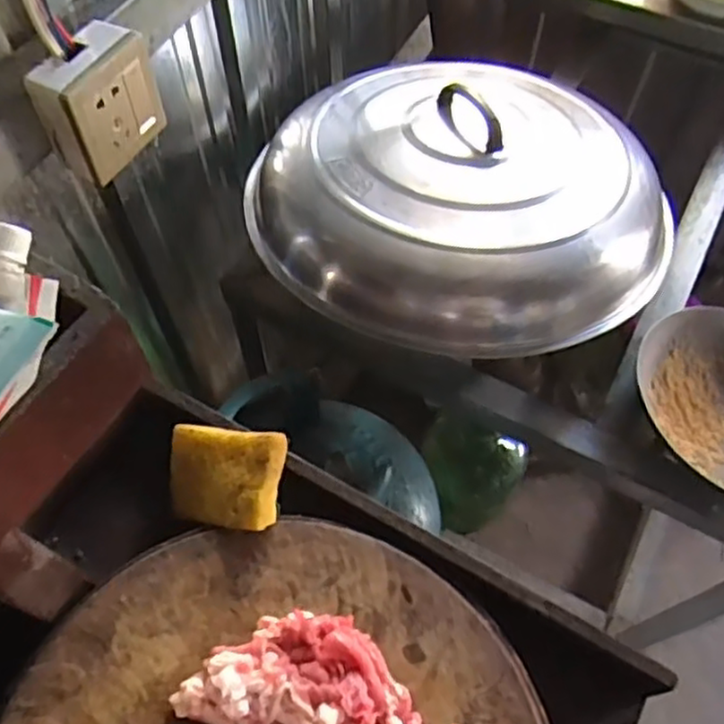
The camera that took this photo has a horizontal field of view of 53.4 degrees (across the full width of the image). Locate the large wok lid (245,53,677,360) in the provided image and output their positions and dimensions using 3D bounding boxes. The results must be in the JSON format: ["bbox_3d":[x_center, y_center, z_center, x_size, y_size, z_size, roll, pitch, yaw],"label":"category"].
[{"bbox_3d":[0.102,-0.190,0.807,0.440,0.138,0.377,-9,61,-6],"label":"large wok lid"}]

